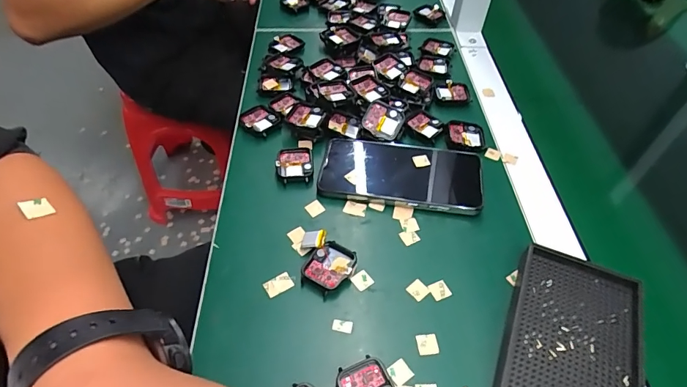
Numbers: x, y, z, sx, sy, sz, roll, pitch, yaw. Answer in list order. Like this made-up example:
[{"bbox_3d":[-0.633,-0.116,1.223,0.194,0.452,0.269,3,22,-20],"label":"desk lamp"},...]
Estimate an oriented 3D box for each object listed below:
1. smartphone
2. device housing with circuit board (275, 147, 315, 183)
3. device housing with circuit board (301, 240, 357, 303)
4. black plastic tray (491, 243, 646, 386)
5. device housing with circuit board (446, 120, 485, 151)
[{"bbox_3d":[0.058,-0.021,0.430,0.162,0.017,0.082,8,50,4],"label":"smartphone"},{"bbox_3d":[-0.051,-0.030,0.440,0.037,0.011,0.042,-3,51,-5],"label":"device housing with circuit board"},{"bbox_3d":[-0.013,0.065,0.361,0.039,0.012,0.047,29,55,20],"label":"device housing with circuit board"},{"bbox_3d":[0.174,0.111,0.318,0.091,0.024,0.139,21,53,14],"label":"black plastic tray"},{"bbox_3d":[0.138,-0.064,0.468,0.043,0.008,0.041,8,50,4],"label":"device housing with circuit board"}]

